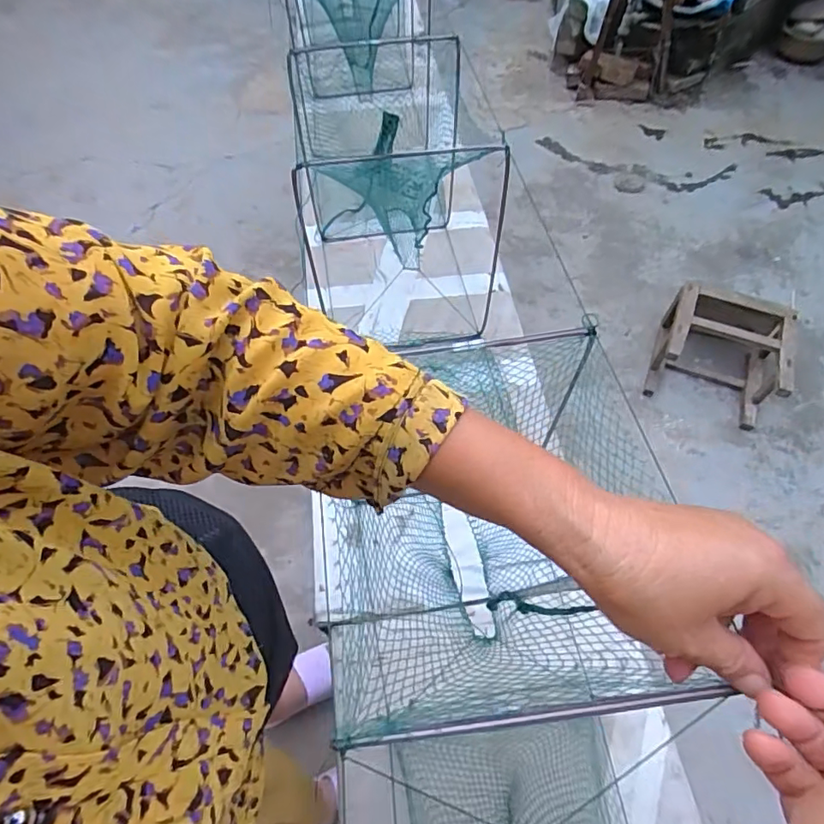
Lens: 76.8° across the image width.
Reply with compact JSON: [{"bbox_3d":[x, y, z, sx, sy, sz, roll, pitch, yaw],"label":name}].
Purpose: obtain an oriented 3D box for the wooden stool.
[{"bbox_3d":[0.876,-0.176,1.464,0.317,0.188,0.304,24,55,14],"label":"wooden stool"}]

